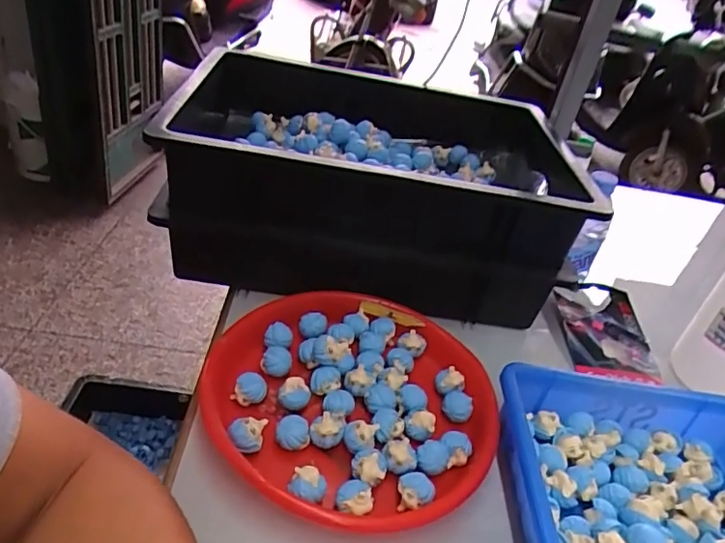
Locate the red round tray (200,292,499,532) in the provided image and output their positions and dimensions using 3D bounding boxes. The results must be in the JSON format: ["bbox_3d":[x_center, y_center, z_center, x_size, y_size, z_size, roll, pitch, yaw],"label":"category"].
[{"bbox_3d":[-0.006,0.114,0.497,0.238,0.055,0.245,8,35,-6],"label":"red round tray"}]

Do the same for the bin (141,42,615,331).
[{"bbox_3d":[0.011,-0.124,0.692,0.454,0.175,0.334,8,35,-6],"label":"bin"}]

